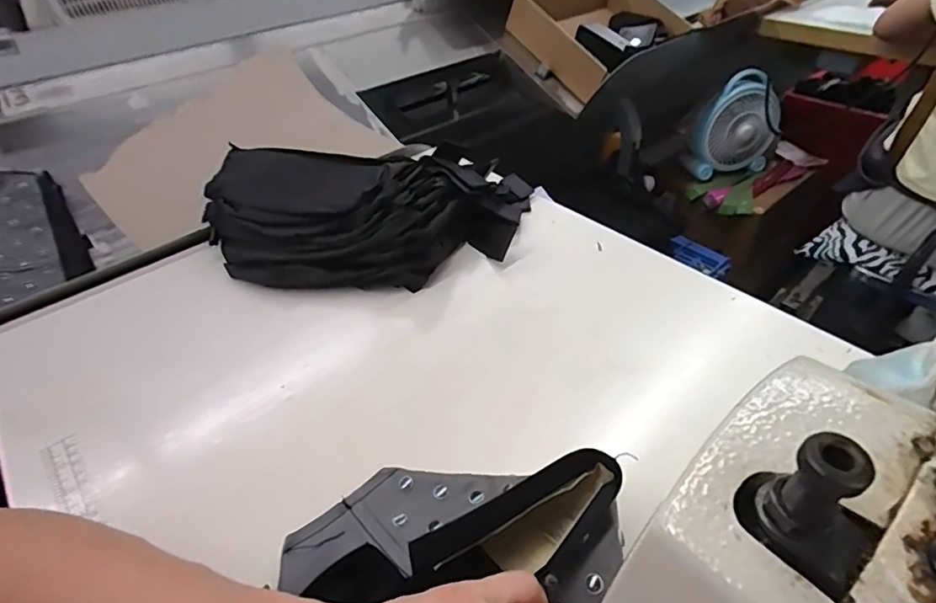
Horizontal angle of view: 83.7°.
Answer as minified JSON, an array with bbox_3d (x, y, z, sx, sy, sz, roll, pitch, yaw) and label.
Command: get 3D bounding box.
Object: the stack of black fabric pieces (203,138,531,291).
[{"bbox_3d":[-0.106,-0.092,0.525,0.329,0.062,0.188,1,41,5],"label":"stack of black fabric pieces"}]

